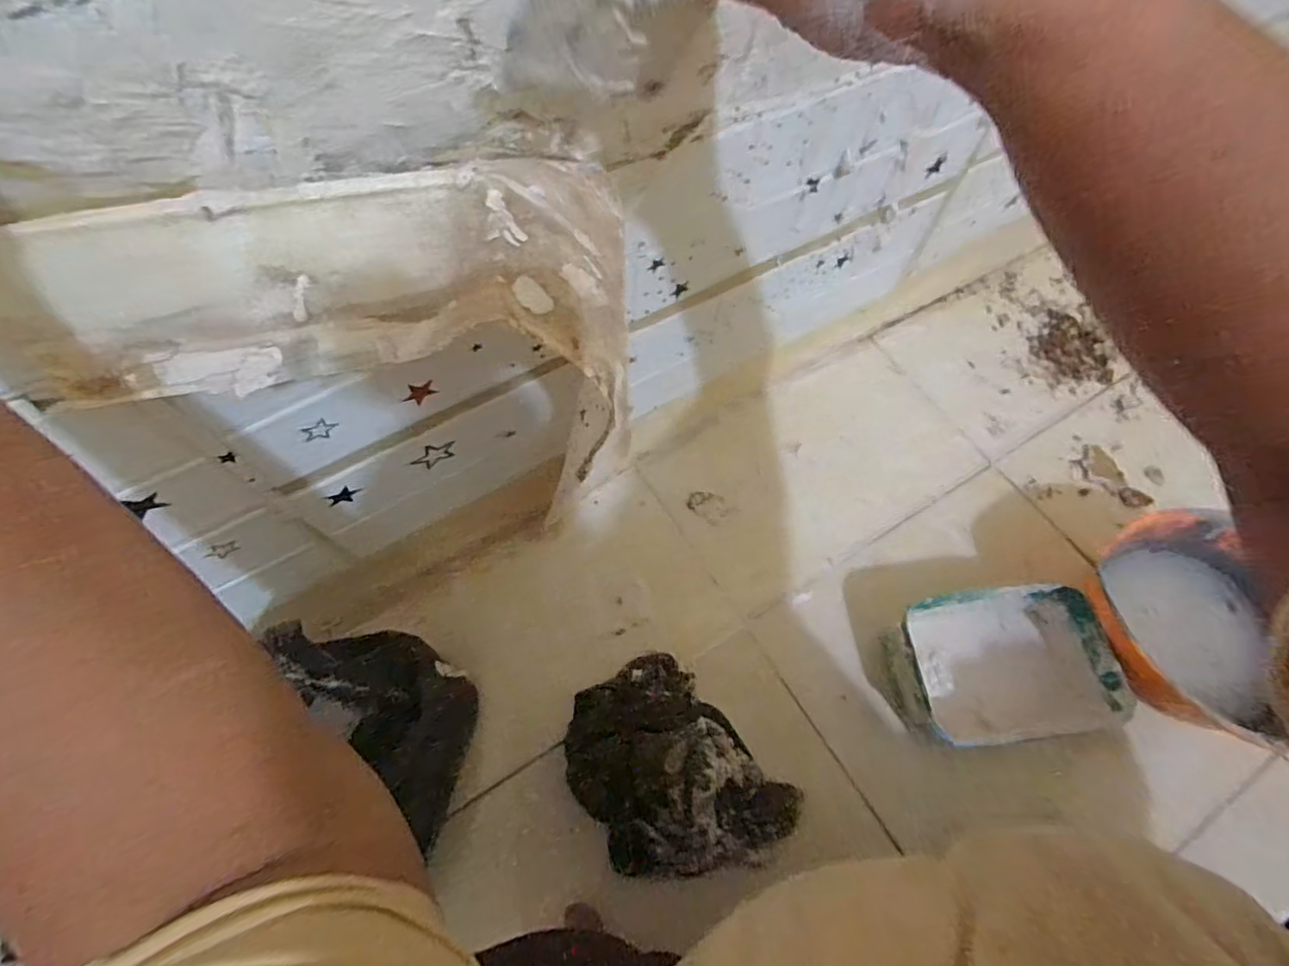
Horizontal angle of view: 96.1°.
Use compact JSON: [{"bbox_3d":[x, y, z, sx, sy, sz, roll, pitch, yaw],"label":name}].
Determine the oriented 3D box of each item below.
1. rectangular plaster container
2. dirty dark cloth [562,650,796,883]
[{"bbox_3d":[0.362,0.190,0.606,0.202,0.089,0.138,-5,66,-5],"label":"rectangular plaster container"},{"bbox_3d":[0.026,0.282,0.560,0.161,0.061,0.217,-38,73,-17],"label":"dirty dark cloth"}]

